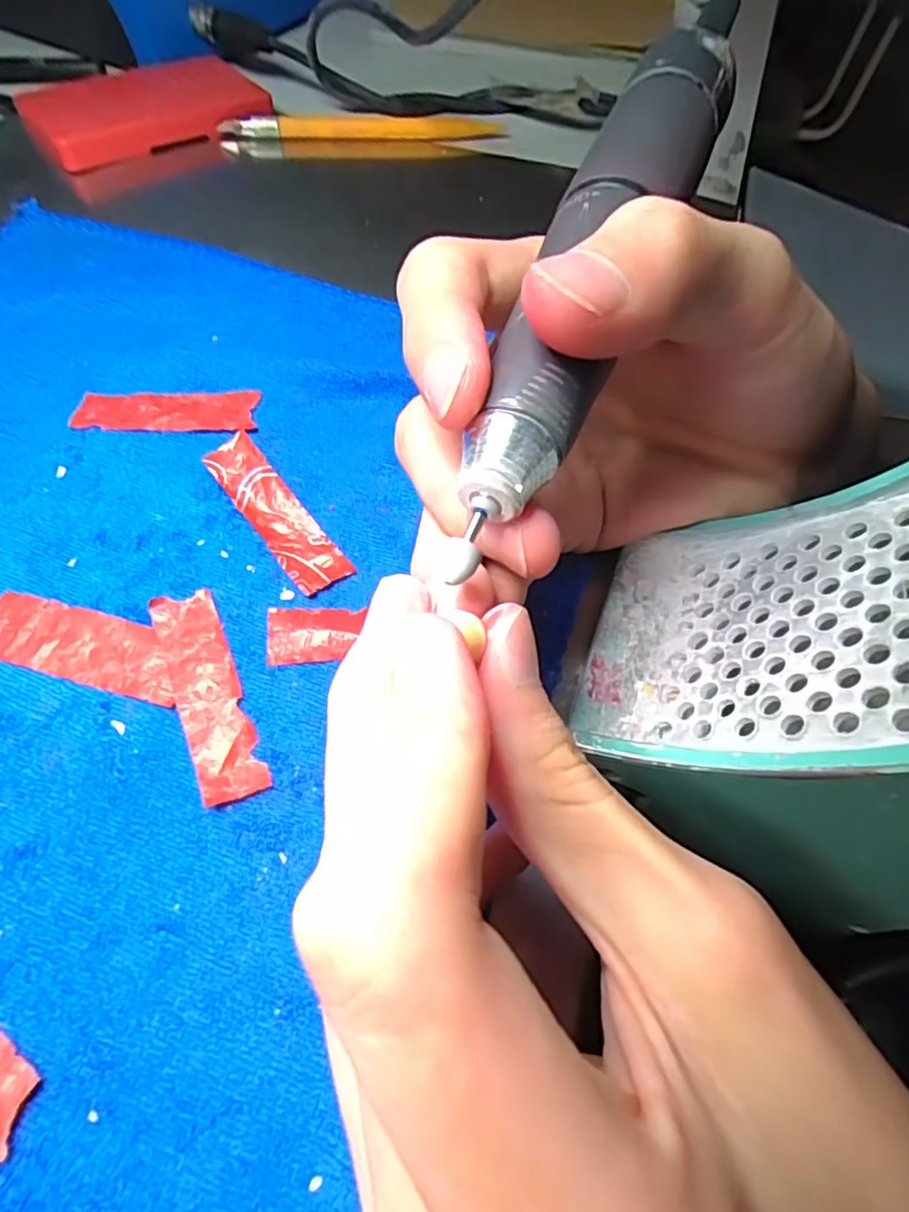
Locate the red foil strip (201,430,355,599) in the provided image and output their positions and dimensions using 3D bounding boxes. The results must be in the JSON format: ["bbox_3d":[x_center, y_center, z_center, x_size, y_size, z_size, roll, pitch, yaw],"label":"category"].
[{"bbox_3d":[-0.053,-0.028,0.185,0.016,0.007,0.058,-33,66,-19],"label":"red foil strip"}]

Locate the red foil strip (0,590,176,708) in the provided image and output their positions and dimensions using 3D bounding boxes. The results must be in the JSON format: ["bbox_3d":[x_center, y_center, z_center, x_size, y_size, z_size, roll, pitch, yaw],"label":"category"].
[{"bbox_3d":[-0.097,0.009,0.163,0.057,0.004,0.019,13,60,6],"label":"red foil strip"}]

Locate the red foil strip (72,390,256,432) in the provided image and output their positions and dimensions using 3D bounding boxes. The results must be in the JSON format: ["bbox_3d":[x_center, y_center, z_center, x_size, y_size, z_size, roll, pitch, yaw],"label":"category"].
[{"bbox_3d":[-0.095,-0.066,0.206,0.059,0.004,0.016,1,59,-1],"label":"red foil strip"}]

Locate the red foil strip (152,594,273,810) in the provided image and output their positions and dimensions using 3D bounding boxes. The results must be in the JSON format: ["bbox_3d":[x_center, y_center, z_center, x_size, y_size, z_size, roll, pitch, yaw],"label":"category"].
[{"bbox_3d":[-0.063,0.021,0.159,0.015,0.004,0.058,-21,62,-14],"label":"red foil strip"}]

